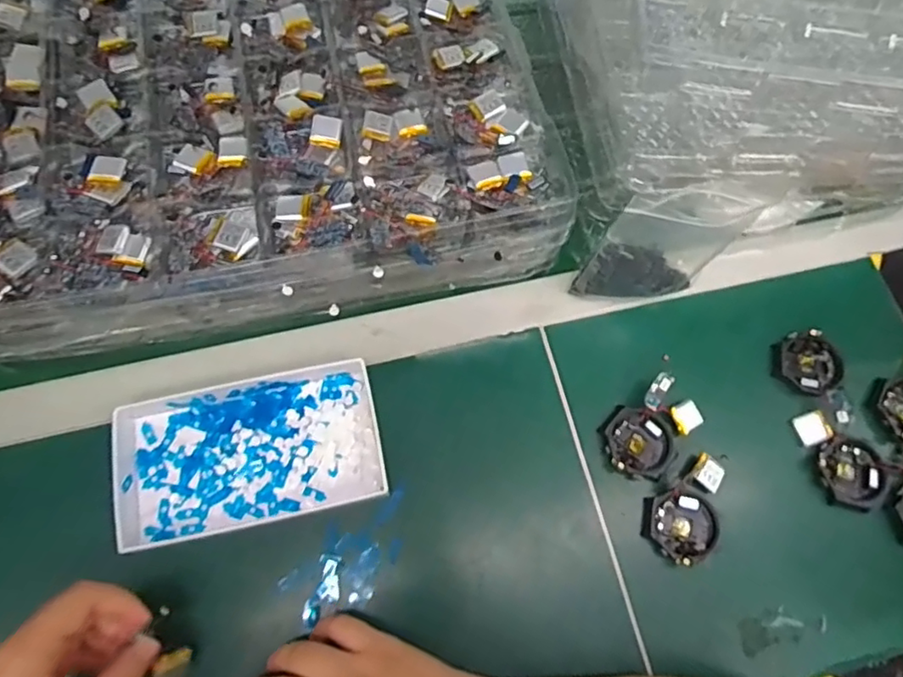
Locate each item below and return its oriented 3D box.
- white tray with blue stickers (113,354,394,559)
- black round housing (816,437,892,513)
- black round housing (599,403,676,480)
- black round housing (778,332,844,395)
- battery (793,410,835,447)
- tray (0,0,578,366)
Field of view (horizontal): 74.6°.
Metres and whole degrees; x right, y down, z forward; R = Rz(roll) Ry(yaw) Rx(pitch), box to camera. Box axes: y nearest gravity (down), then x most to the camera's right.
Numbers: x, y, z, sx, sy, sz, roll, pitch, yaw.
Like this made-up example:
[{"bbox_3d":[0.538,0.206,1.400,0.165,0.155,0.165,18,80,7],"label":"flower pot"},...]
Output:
[{"bbox_3d":[-0.140,0.077,0.418,0.173,0.031,0.099,-12,71,-6],"label":"white tray with blue stickers"},{"bbox_3d":[0.298,0.100,0.440,0.050,0.011,0.051,0,70,-1],"label":"black round housing"},{"bbox_3d":[0.138,0.078,0.440,0.054,0.009,0.048,23,71,7],"label":"black round housing"},{"bbox_3d":[0.283,0.018,0.469,0.048,0.014,0.051,0,70,-1],"label":"black round housing"},{"bbox_3d":[0.273,0.068,0.447,0.023,0.006,0.022,-18,72,-8],"label":"battery"},{"bbox_3d":[-0.153,-0.167,0.476,0.439,0.093,0.309,-10,71,-5],"label":"tray"}]

